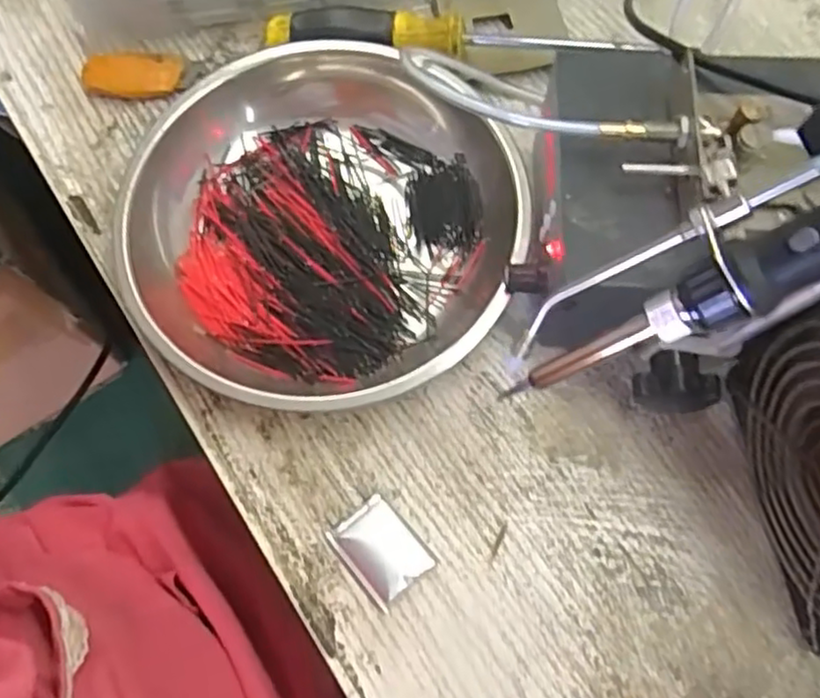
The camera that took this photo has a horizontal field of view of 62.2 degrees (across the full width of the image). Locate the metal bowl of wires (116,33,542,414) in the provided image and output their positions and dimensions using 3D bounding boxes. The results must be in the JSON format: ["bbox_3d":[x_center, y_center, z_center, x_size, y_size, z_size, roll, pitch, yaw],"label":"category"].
[{"bbox_3d":[-0.043,-0.058,0.323,0.180,0.045,0.176,0,71,1],"label":"metal bowl of wires"}]

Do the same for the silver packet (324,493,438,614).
[{"bbox_3d":[-0.013,0.086,0.292,0.029,0.007,0.039,-39,75,-12],"label":"silver packet"}]

